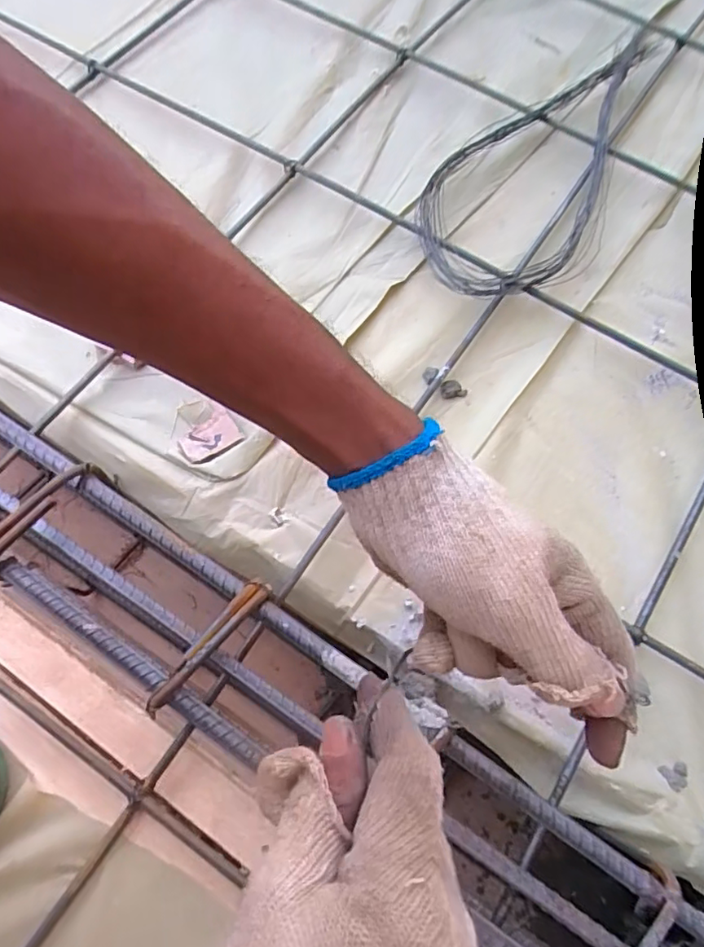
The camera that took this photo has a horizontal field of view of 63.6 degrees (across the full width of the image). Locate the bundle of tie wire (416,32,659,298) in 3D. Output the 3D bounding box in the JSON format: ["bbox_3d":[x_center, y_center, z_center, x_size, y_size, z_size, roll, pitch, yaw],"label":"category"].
[{"bbox_3d":[0.205,-0.304,0.551,0.156,0.030,0.393,36,72,14],"label":"bundle of tie wire"}]

